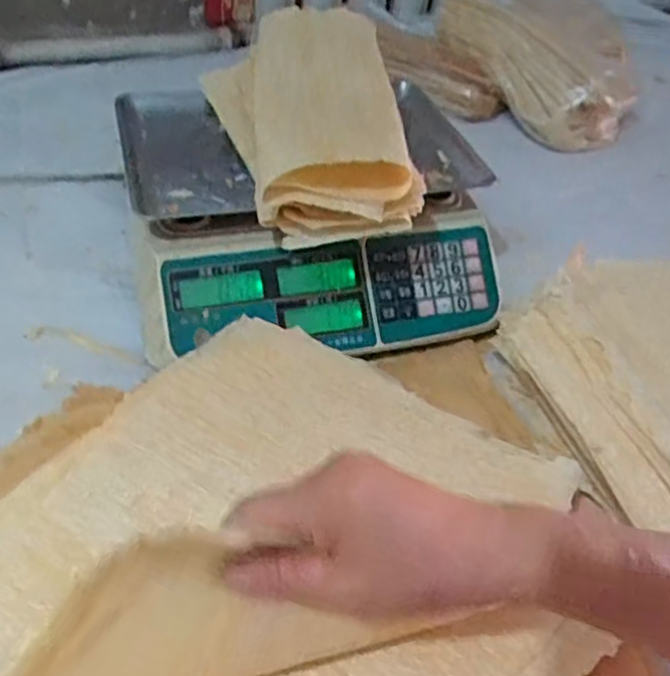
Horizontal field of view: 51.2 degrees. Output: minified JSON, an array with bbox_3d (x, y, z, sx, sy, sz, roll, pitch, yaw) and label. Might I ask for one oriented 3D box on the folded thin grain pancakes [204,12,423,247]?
[{"bbox_3d":[-0.016,-0.205,0.636,0.155,0.073,0.283,-5,44,-14],"label":"folded thin grain pancakes"}]

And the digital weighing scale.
[{"bbox_3d":[-0.028,-0.127,0.696,0.327,0.115,0.325,-5,44,-14],"label":"digital weighing scale"}]

